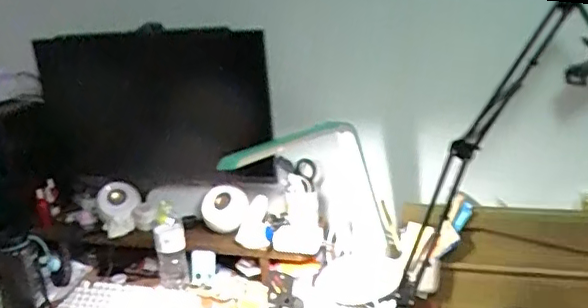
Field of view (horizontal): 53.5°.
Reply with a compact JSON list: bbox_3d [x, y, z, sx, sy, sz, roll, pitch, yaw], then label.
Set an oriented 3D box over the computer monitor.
[{"bbox_3d":[-0.359,-0.103,1.463,0.683,0.398,0.092,5,20,26],"label":"computer monitor"}]

